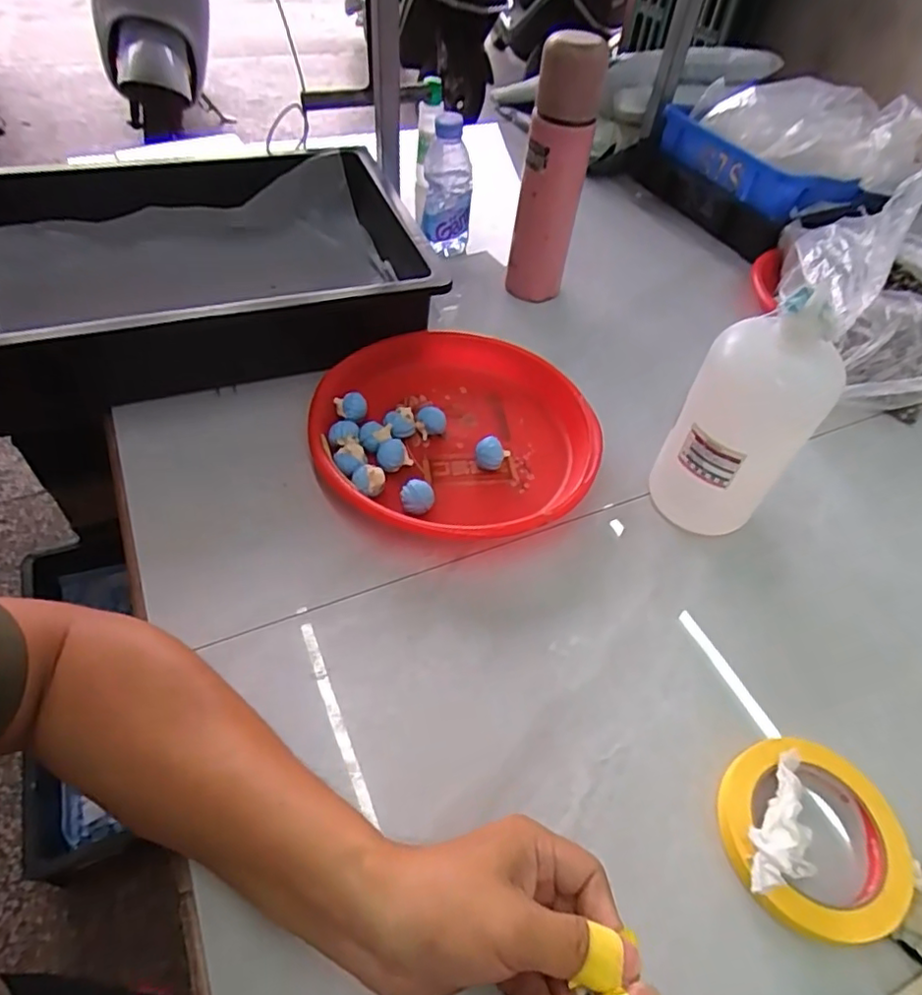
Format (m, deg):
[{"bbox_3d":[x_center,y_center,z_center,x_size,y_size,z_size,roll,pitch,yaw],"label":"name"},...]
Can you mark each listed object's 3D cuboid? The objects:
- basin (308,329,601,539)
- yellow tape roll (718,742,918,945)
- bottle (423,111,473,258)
[{"bbox_3d":[-0.004,-0.065,0.563,0.244,0.041,0.244,3,50,-3],"label":"basin"},{"bbox_3d":[0.217,0.209,0.378,0.110,0.018,0.108,3,50,-3],"label":"yellow tape roll"},{"bbox_3d":[-0.016,-0.370,0.732,0.058,0.148,0.050,4,50,-3],"label":"bottle"}]

